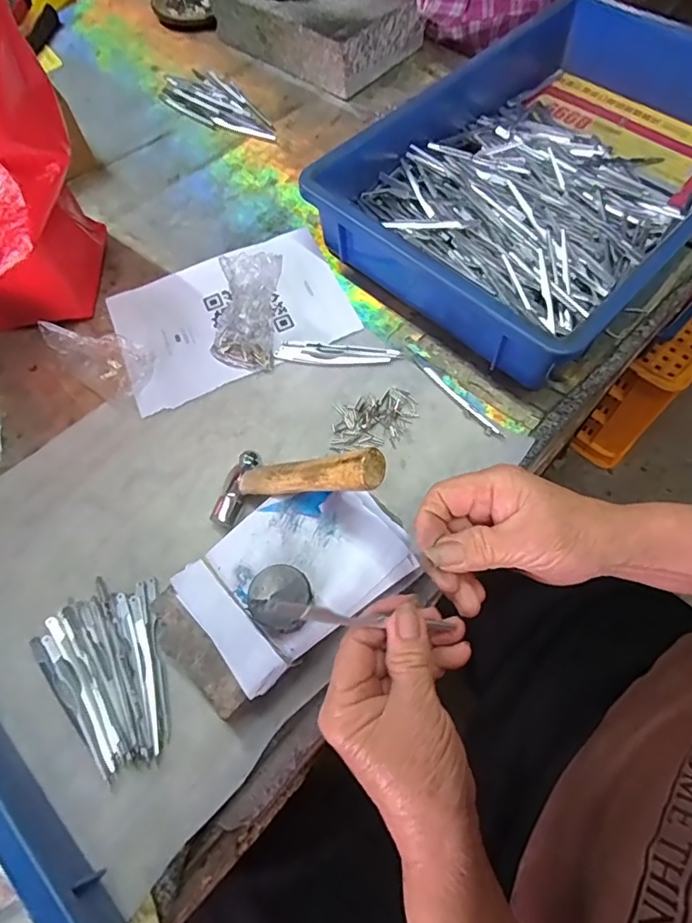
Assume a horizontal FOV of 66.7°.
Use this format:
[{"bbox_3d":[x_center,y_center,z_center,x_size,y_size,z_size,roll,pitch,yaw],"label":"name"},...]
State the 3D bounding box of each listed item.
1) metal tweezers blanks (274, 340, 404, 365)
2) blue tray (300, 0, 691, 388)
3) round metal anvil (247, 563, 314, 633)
[{"bbox_3d":[-0.007,-0.096,0.470,0.110,0.006,0.021,3,64,4],"label":"metal tweezers blanks"},{"bbox_3d":[0.203,-0.295,0.520,0.309,0.082,0.440,41,72,19],"label":"blue tray"},{"bbox_3d":[-0.039,0.085,0.325,0.038,0.020,0.036,-1,64,2],"label":"round metal anvil"}]

